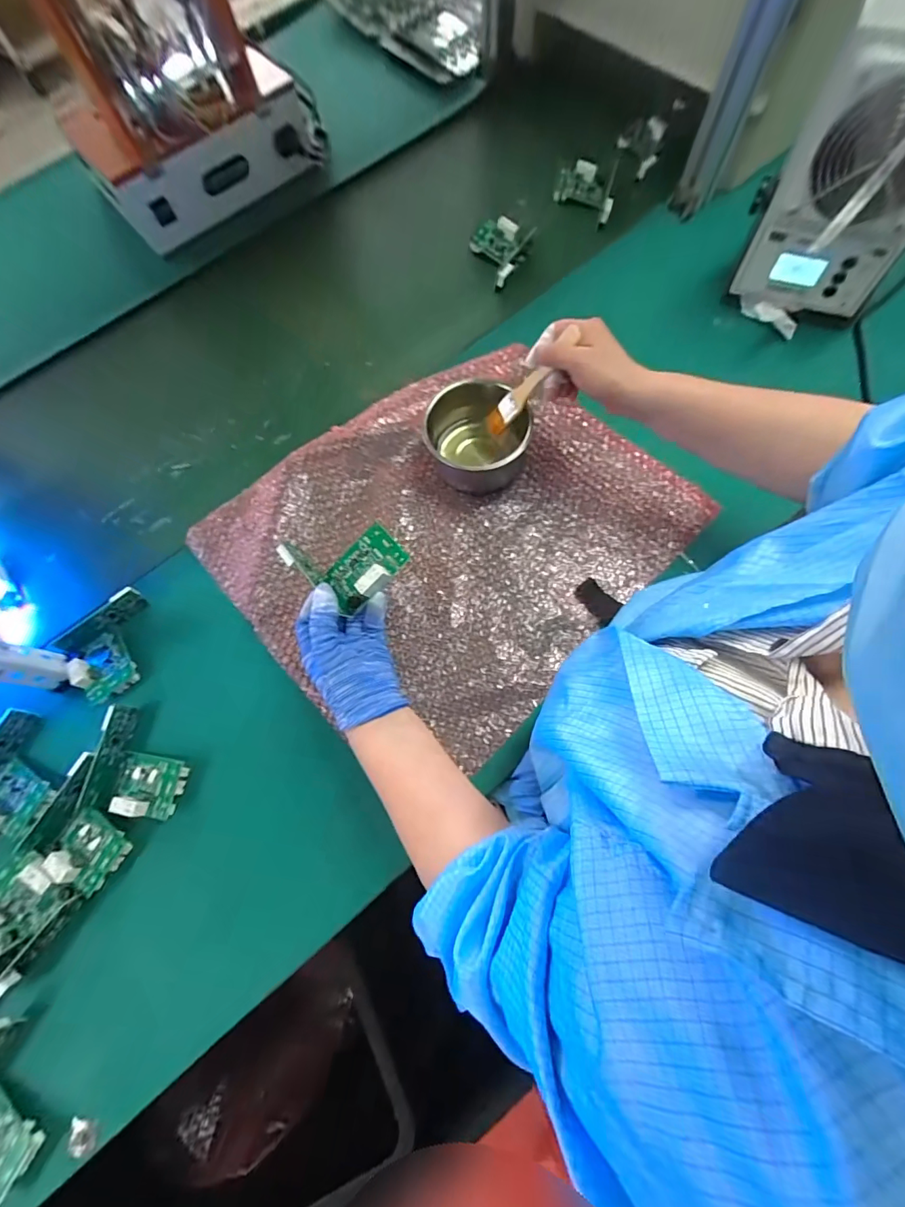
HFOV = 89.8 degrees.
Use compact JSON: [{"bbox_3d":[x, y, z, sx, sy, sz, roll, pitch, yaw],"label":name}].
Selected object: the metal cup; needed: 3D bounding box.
[{"bbox_3d":[0.026,-0.193,0.547,0.110,0.072,0.118,-1,73,2],"label":"metal cup"}]

